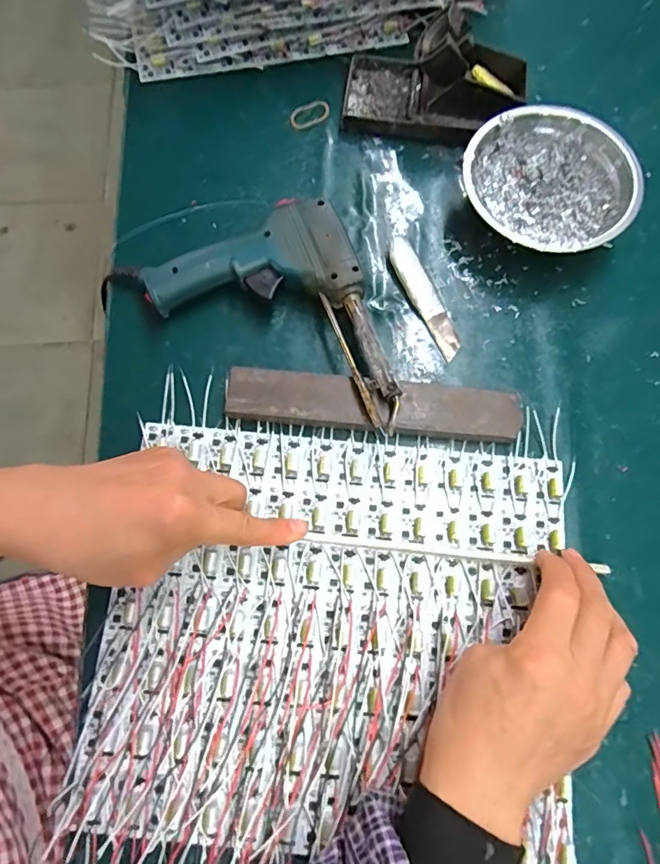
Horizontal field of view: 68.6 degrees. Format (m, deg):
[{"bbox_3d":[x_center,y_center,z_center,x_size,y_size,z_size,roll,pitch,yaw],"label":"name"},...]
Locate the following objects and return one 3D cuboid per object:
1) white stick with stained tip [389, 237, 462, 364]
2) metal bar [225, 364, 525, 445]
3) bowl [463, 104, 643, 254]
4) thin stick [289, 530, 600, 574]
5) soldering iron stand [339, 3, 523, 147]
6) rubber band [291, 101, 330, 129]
[{"bbox_3d":[0.071,-0.102,0.361,0.023,0.010,0.100,-24,76,-7],"label":"white stick with stained tip"},{"bbox_3d":[0.029,-0.018,0.335,0.197,0.017,0.034,6,75,1],"label":"metal bar"},{"bbox_3d":[0.164,-0.184,0.371,0.122,0.040,0.120,0,75,-1],"label":"bowl"},{"bbox_3d":[0.082,0.078,0.316,0.196,0.010,0.008,6,75,-1],"label":"thin stick"},{"bbox_3d":[0.084,-0.283,0.385,0.143,0.065,0.078,16,75,4],"label":"soldering iron stand"},{"bbox_3d":[-0.019,-0.271,0.411,0.034,0.006,0.018,-26,77,-7],"label":"rubber band"}]

